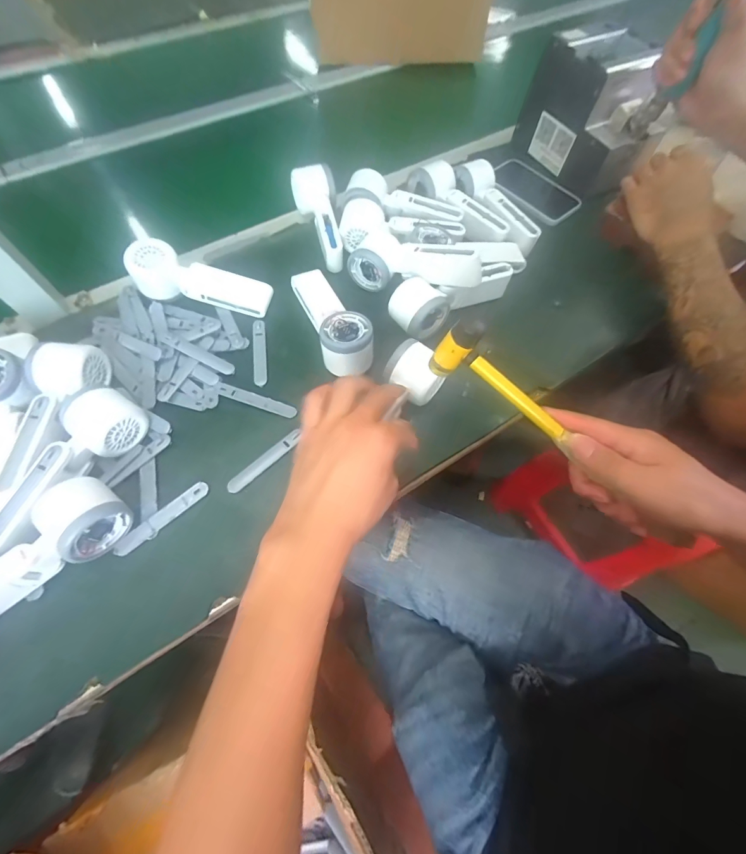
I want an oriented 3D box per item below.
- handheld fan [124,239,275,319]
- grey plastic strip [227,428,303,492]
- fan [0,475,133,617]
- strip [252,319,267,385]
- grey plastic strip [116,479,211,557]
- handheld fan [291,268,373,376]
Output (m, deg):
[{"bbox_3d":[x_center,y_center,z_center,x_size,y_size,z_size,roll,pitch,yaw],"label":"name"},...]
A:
[{"bbox_3d":[-0.213,-0.180,0.478,0.167,0.046,0.051,14,63,-11],"label":"handheld fan"},{"bbox_3d":[-0.113,0.036,0.404,0.090,0.006,0.015,-40,71,-19],"label":"grey plastic strip"},{"bbox_3d":[-0.291,0.113,0.323,0.060,0.045,0.160,40,69,17],"label":"fan"},{"bbox_3d":[-0.137,-0.091,0.461,0.014,0.005,0.092,-7,64,-5],"label":"strip"},{"bbox_3d":[-0.202,0.087,0.368,0.094,0.004,0.016,-40,71,-19],"label":"grey plastic strip"},{"bbox_3d":[-0.050,-0.135,0.457,0.056,0.049,0.166,-18,66,-10],"label":"handheld fan"}]

